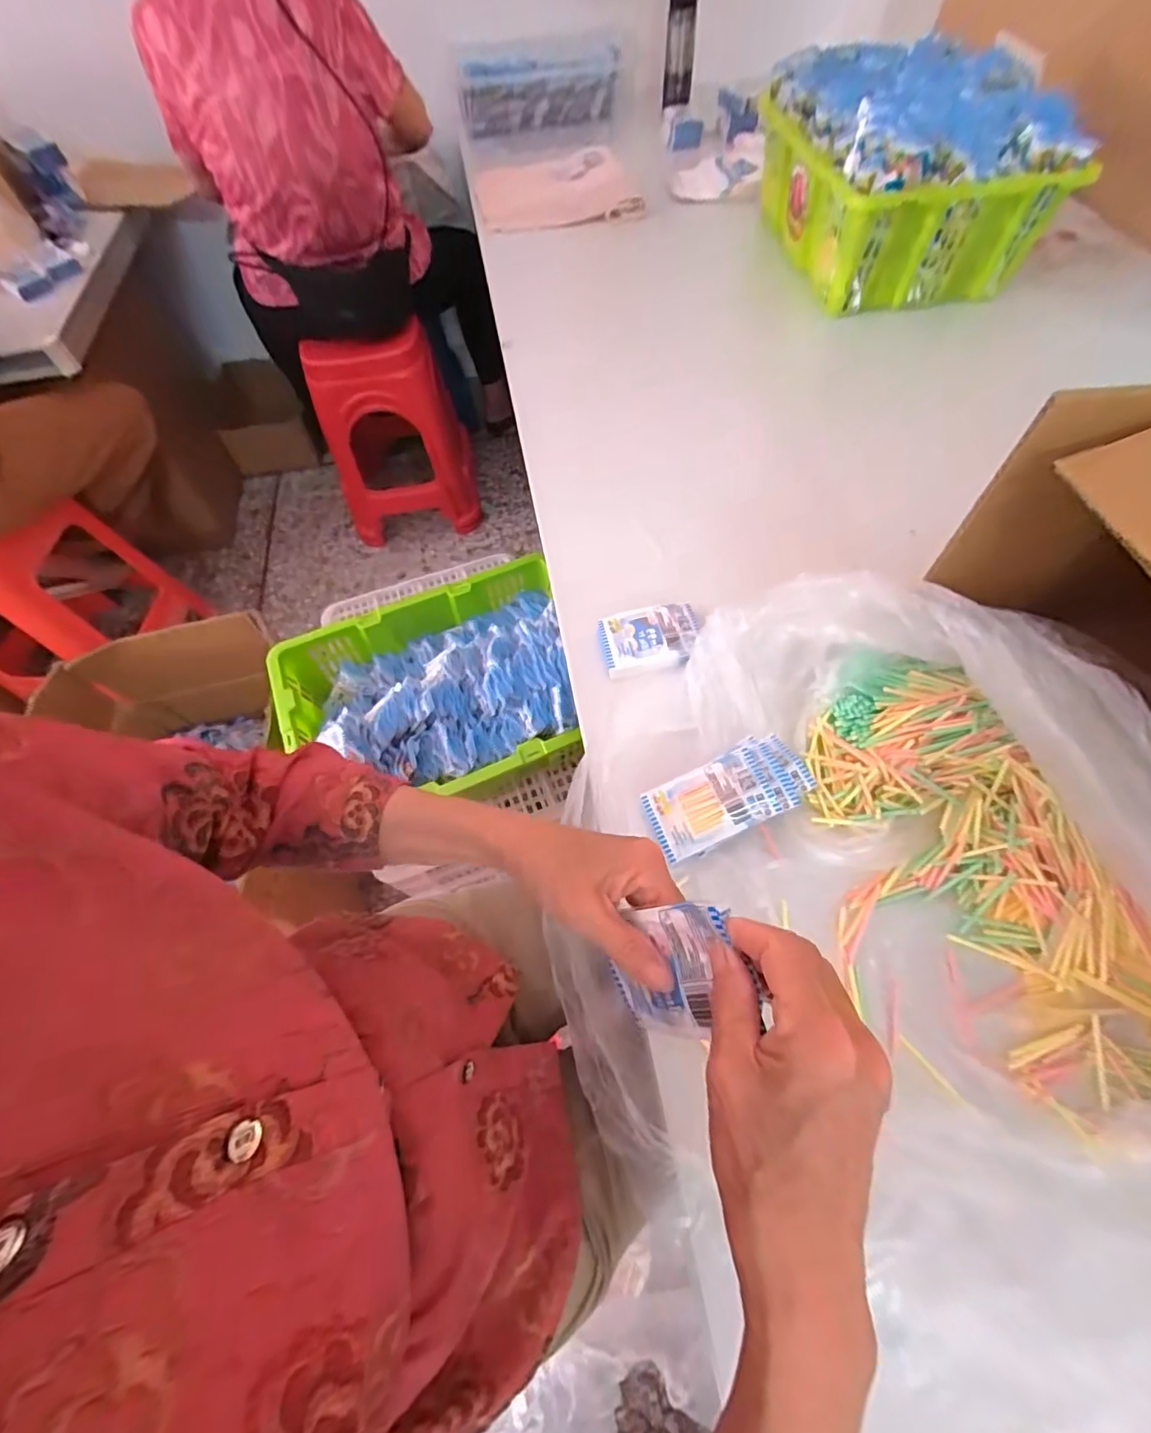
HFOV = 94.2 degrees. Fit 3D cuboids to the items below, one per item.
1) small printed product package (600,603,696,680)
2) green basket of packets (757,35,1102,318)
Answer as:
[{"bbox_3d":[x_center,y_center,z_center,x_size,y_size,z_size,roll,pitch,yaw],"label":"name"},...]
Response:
[{"bbox_3d":[0.079,-0.081,0.557,0.103,0.012,0.075,-10,62,-2],"label":"small printed product package"},{"bbox_3d":[0.508,-0.873,0.858,0.316,0.213,0.426,-13,62,-4],"label":"green basket of packets"}]

